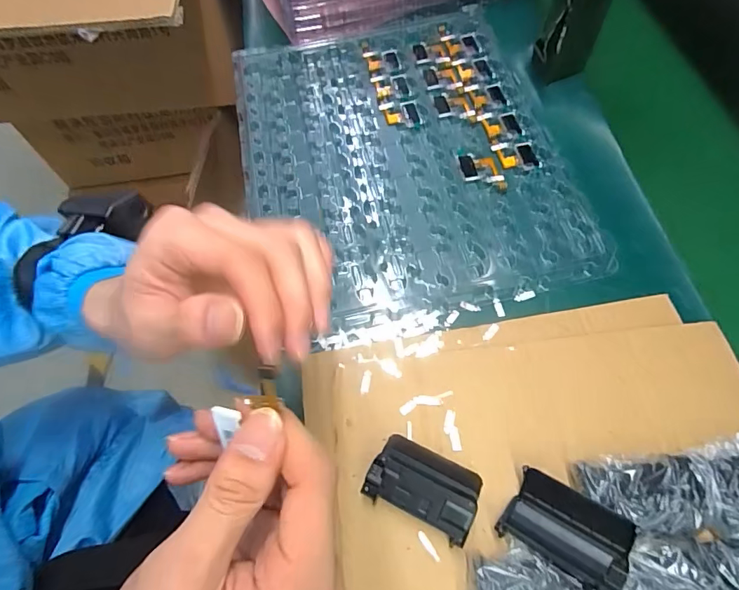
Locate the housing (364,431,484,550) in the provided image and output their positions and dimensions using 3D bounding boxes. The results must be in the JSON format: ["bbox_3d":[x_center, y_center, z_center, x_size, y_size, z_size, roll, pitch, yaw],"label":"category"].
[{"bbox_3d":[0.037,0.126,0.308,0.069,0.022,0.046,24,66,14],"label":"housing"}]

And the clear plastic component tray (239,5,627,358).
[{"bbox_3d":[0.025,-0.142,0.457,0.290,0.020,0.360,-12,60,-4],"label":"clear plastic component tray"}]

